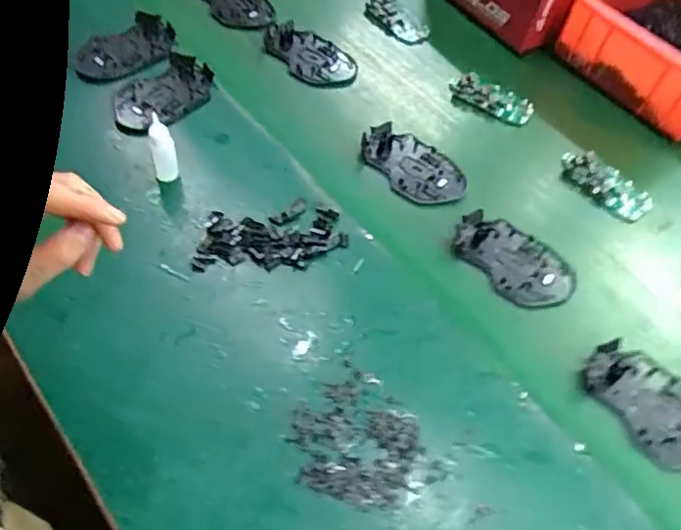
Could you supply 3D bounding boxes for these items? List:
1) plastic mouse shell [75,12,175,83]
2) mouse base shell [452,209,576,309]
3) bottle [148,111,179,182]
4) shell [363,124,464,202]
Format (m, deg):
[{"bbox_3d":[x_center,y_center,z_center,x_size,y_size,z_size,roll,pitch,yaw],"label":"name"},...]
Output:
[{"bbox_3d":[-0.241,-0.241,0.677,0.112,0.025,0.070,-27,62,-22],"label":"plastic mouse shell"},{"bbox_3d":[0.161,-0.006,0.562,0.114,0.012,0.070,39,61,20],"label":"mouse base shell"},{"bbox_3d":[-0.163,-0.105,0.555,0.022,0.075,0.015,-15,58,-15],"label":"bottle"},{"bbox_3d":[0.074,-0.104,0.623,0.069,0.010,0.118,-34,65,-25],"label":"shell"}]

